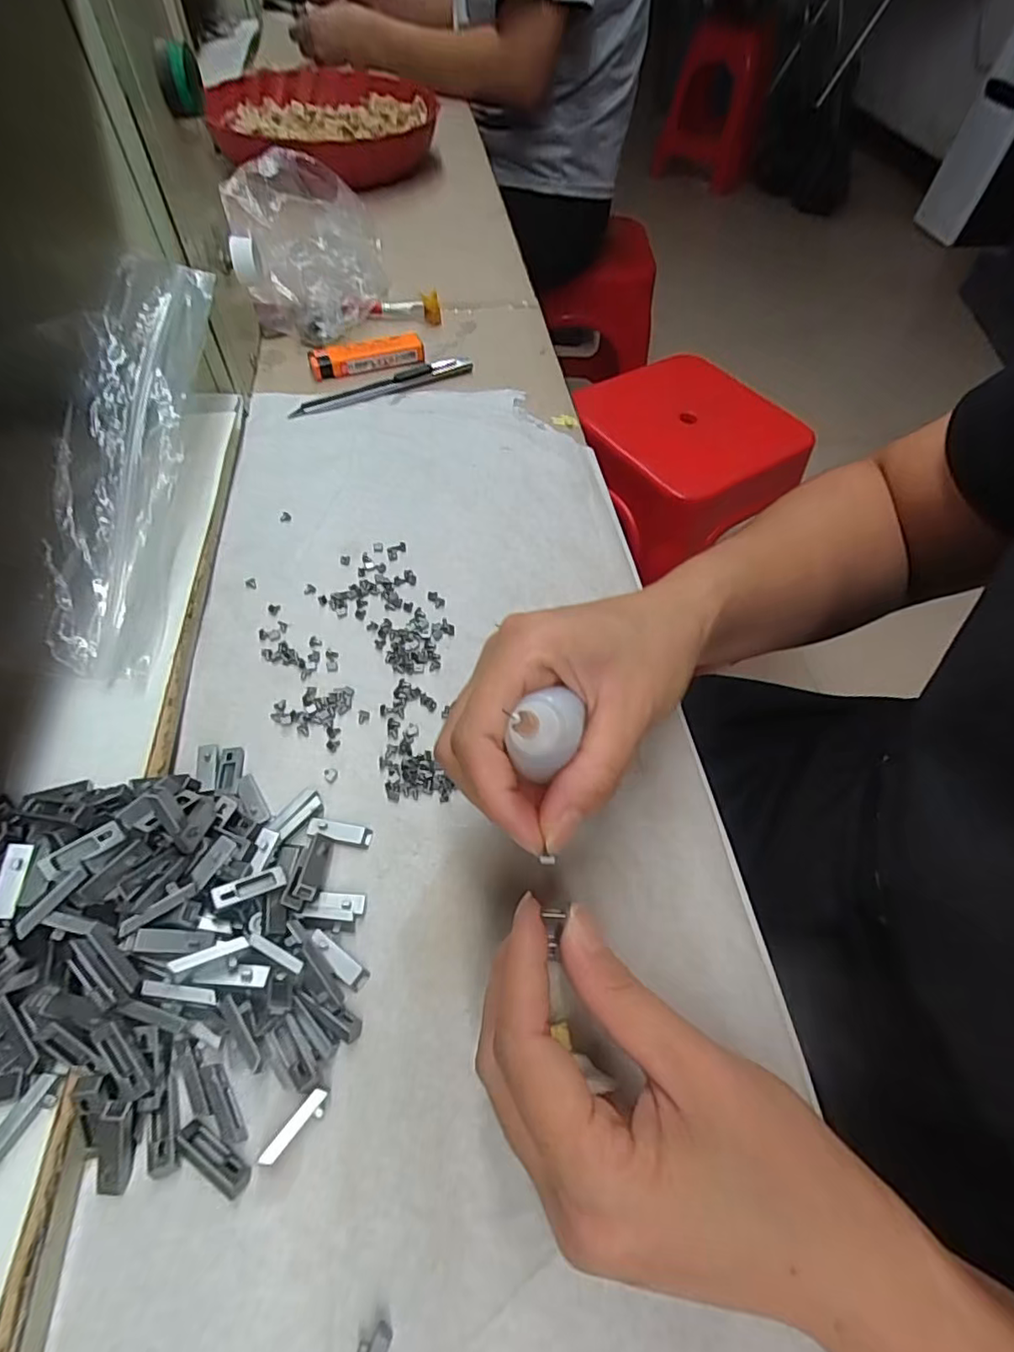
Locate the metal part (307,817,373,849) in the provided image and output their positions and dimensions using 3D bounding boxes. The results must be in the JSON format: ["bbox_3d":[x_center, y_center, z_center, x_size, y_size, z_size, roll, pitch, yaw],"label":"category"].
[{"bbox_3d":[-0.067,0.062,0.234,0.025,0.006,0.008,11,56,4],"label":"metal part"}]

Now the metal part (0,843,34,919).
[{"bbox_3d":[-0.161,0.066,0.190,0.007,0.004,0.023,14,63,-31],"label":"metal part"}]

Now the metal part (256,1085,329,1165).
[{"bbox_3d":[-0.065,0.139,0.182,0.007,0.007,0.024,38,62,21],"label":"metal part"}]

